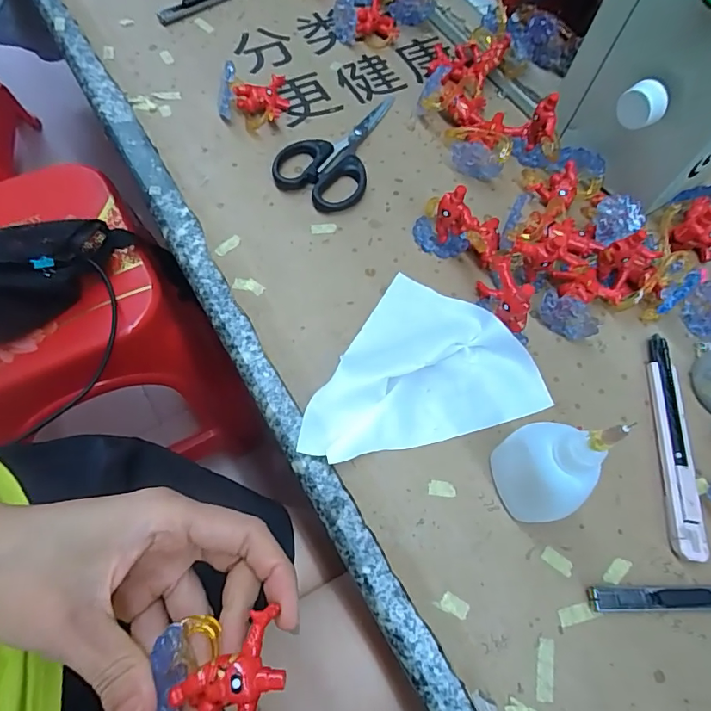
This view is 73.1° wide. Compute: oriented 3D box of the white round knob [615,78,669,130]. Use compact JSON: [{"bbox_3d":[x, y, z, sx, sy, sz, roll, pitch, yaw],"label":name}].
[{"bbox_3d":[0.176,-0.154,0.294,0.013,0.024,0.026,-38,74,-19],"label":"white round knob"}]

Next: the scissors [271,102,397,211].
[{"bbox_3d":[-0.015,-0.157,0.354,0.063,0.011,0.119,16,68,6],"label":"scissors"}]

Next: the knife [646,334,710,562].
[{"bbox_3d":[0.184,0.047,0.275,0.016,0.009,0.130,9,67,3],"label":"knife"}]

